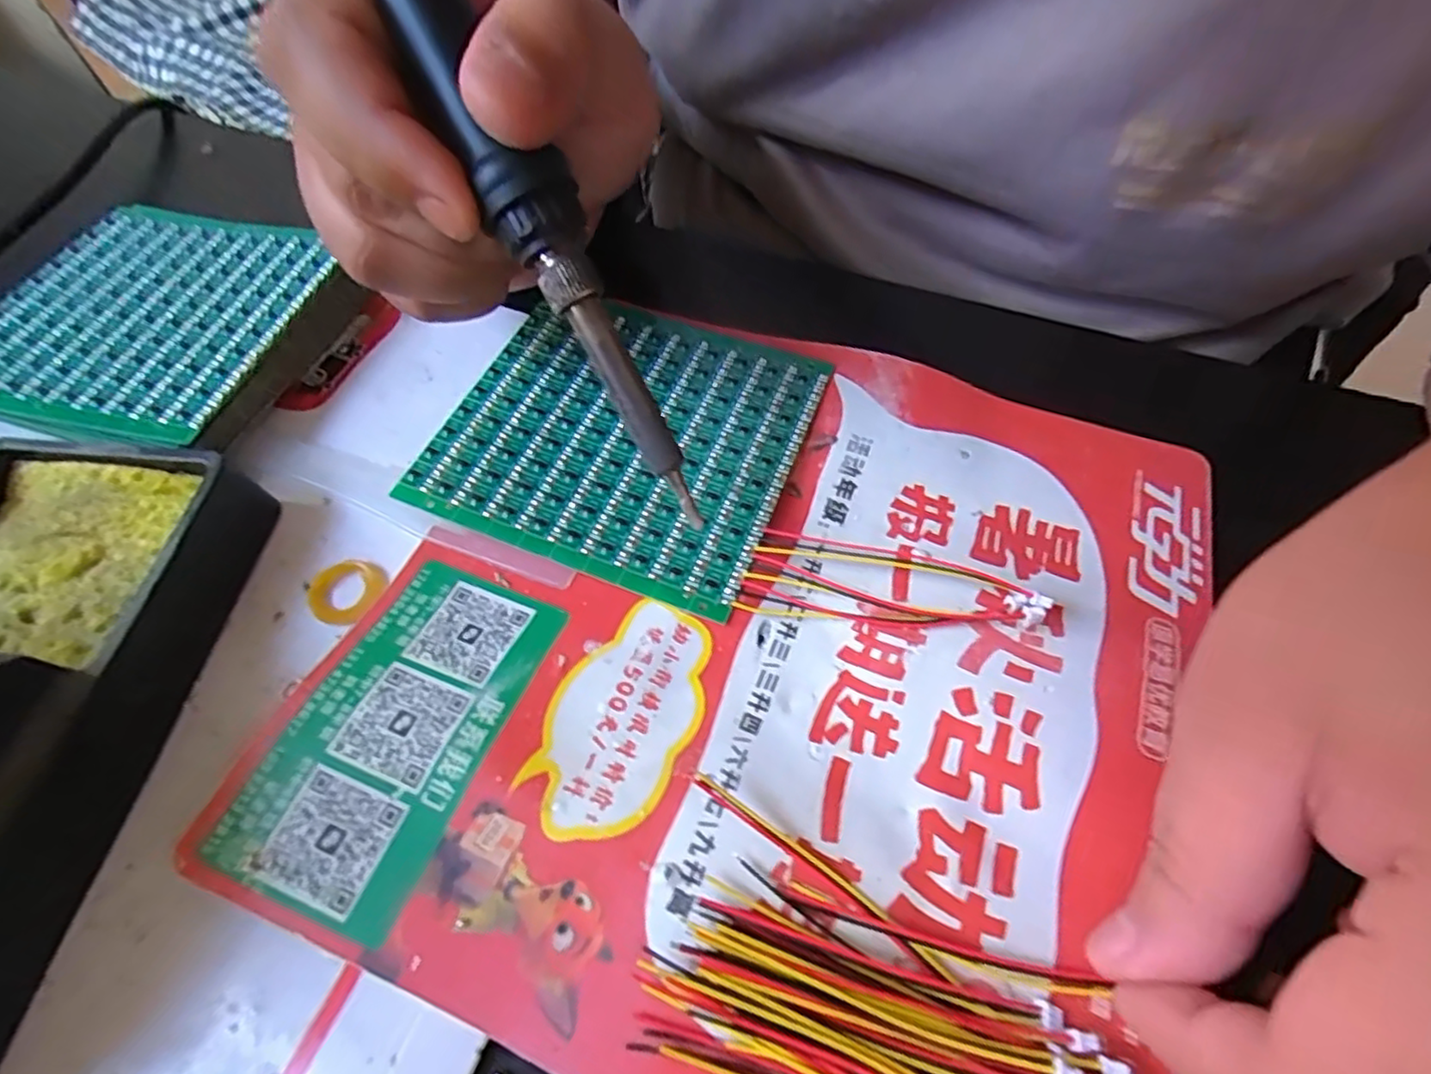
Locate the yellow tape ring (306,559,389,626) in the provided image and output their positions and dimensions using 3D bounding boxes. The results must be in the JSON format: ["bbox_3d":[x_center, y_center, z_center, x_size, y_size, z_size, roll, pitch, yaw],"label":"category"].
[{"bbox_3d":[-0.098,0.015,0.182,0.020,0.004,0.019,-1,59,2],"label":"yellow tape ring"}]

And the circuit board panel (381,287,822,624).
[{"bbox_3d":[-0.026,-0.033,0.202,0.099,0.004,0.093,19,61,11],"label":"circuit board panel"}]

